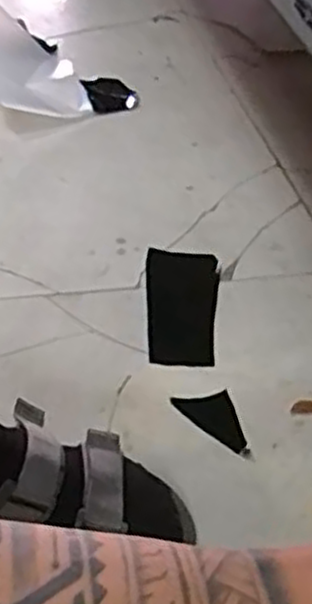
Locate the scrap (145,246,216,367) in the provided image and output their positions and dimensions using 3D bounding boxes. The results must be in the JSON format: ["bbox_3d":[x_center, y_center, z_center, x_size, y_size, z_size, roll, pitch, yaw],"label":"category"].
[{"bbox_3d":[0.024,0.004,0.750,0.072,0.007,0.168,5,40,0],"label":"scrap"}]

